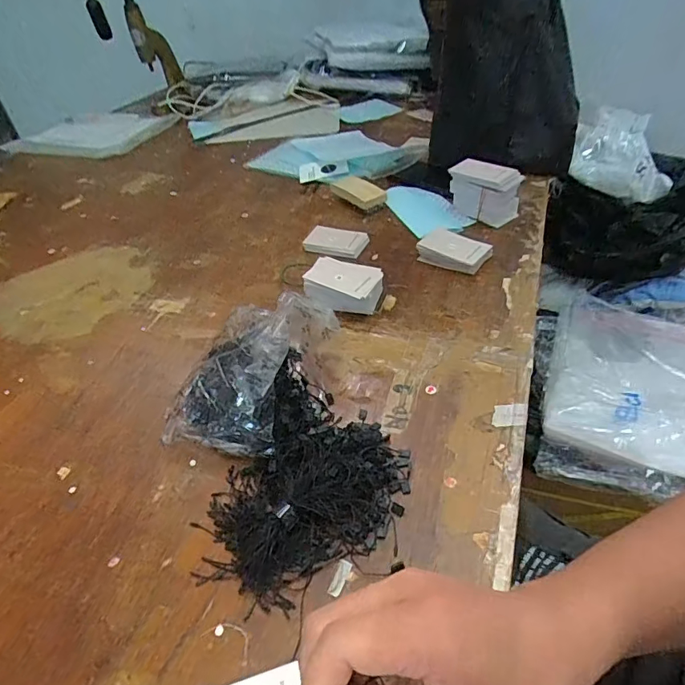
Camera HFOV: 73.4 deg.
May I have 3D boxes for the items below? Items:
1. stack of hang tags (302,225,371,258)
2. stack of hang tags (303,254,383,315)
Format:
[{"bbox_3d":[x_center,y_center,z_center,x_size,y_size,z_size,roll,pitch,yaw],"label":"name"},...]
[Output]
[{"bbox_3d":[-0.008,-0.147,0.664,0.087,0.010,0.064,16,46,22],"label":"stack of hang tags"},{"bbox_3d":[0.004,-0.067,0.548,0.088,0.038,0.066,18,47,24],"label":"stack of hang tags"}]

